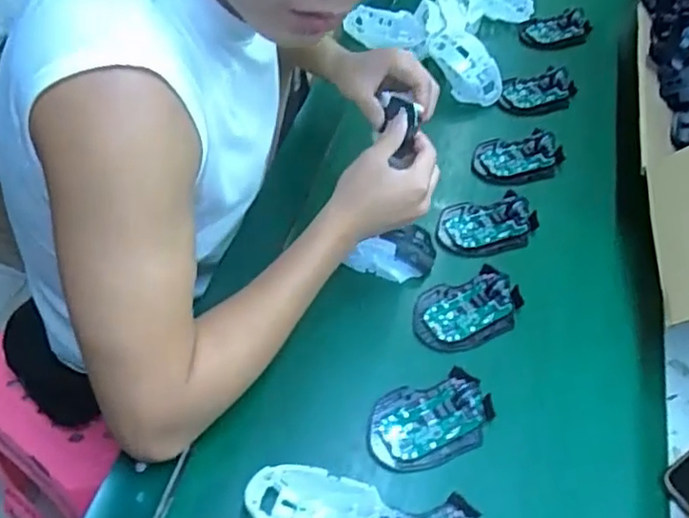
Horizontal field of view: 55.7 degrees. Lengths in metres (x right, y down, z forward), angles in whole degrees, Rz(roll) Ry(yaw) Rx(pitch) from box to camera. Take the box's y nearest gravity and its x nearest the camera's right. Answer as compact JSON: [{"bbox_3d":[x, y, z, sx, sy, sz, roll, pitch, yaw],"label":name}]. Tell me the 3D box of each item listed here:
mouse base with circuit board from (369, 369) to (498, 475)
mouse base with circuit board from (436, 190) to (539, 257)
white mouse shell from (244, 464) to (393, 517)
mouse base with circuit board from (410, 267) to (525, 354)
[{"bbox_3d":[0.076,0.139,0.573,0.111,0.017,0.071,-12,55,-16],"label":"mouse base with circuit board"},{"bbox_3d":[0.159,-0.040,0.721,0.116,0.017,0.071,-10,54,-14],"label":"mouse base with circuit board"},{"bbox_3d":[-0.020,0.203,0.507,0.112,0.032,0.068,17,52,6],"label":"white mouse shell"},{"bbox_3d":[0.123,0.048,0.648,0.115,0.018,0.070,-16,56,-18],"label":"mouse base with circuit board"}]

